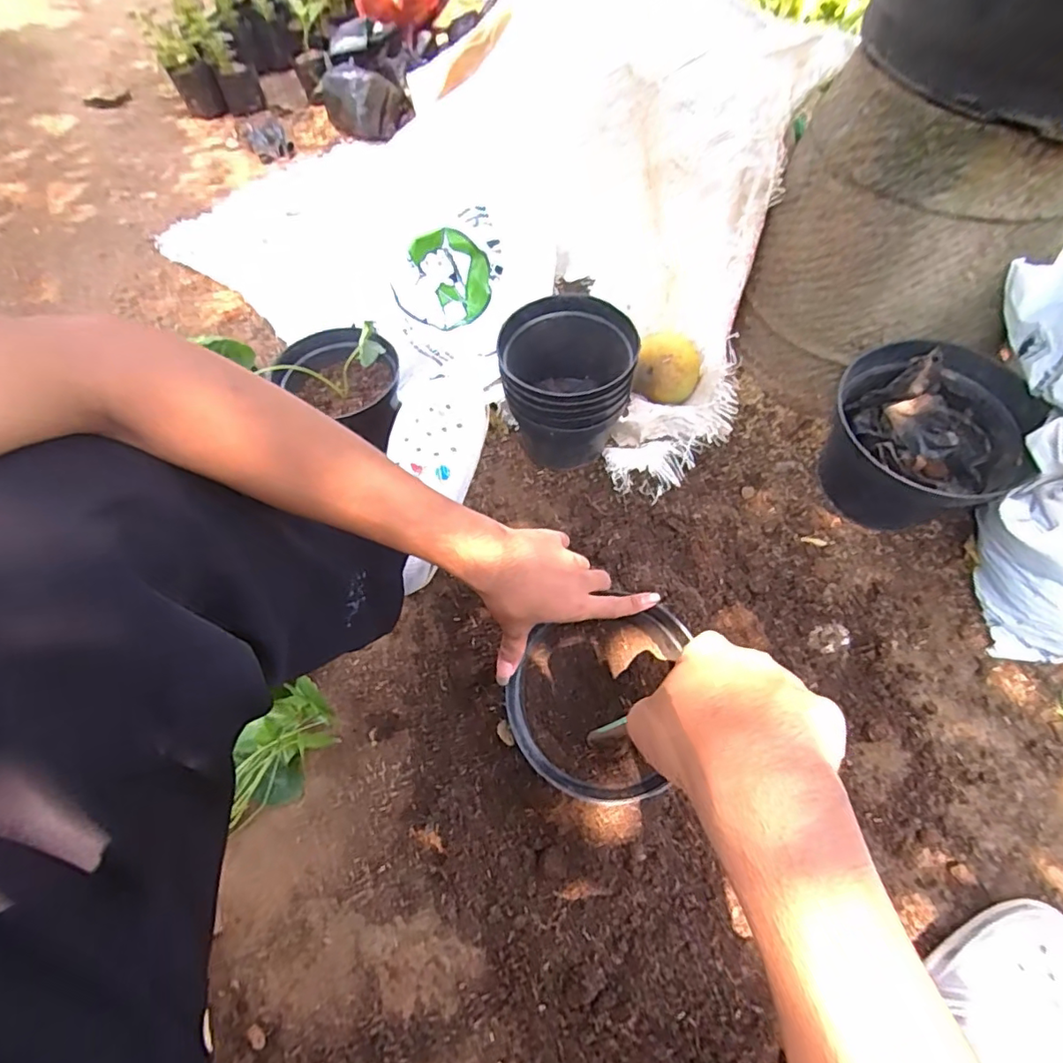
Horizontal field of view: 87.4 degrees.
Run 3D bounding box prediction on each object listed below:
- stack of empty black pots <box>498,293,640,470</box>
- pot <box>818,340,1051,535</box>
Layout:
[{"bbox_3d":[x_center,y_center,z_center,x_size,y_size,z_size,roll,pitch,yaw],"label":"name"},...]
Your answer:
[{"bbox_3d":[0.047,-0.185,0.779,0.164,0.199,0.160,4,59,4],"label":"stack of empty black pots"},{"bbox_3d":[0.498,-0.109,0.725,0.210,0.172,0.219,-1,59,1],"label":"pot"}]

